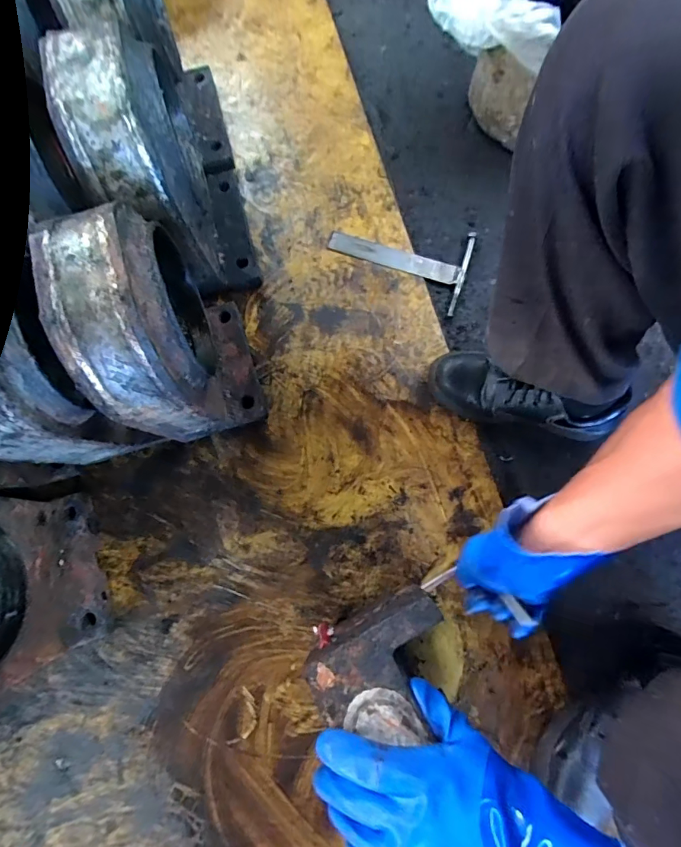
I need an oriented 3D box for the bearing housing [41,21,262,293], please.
[{"bbox_3d":[-0.233,-0.352,0.593,0.143,0.311,0.266,-14,77,-2],"label":"bearing housing"}]

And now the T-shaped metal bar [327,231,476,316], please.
[{"bbox_3d":[0.096,-0.283,0.718,0.231,0.024,0.138,18,78,5],"label":"T-shaped metal bar"}]

